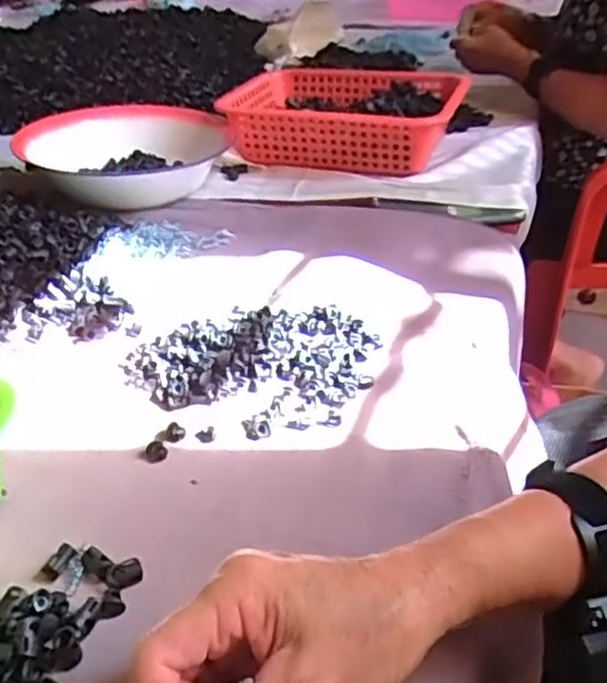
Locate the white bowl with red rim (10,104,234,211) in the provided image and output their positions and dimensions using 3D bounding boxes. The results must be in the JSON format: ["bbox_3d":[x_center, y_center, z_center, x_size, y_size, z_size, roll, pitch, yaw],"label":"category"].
[{"bbox_3d":[-0.213,-0.237,0.859,0.233,0.072,0.225,-2,35,2],"label":"white bowl with red rim"}]

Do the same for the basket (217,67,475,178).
[{"bbox_3d":[0.050,-0.317,0.950,0.325,0.072,0.260,6,37,13],"label":"basket"}]

